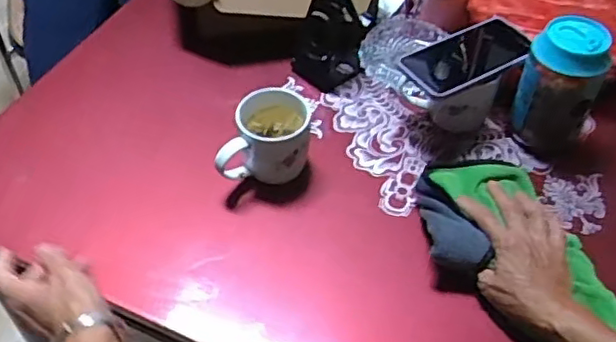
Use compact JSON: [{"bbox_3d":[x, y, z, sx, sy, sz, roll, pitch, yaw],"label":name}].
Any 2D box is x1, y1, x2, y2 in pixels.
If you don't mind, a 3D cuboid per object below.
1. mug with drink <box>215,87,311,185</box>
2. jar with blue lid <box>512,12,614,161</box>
[{"bbox_3d":[-0.047,-0.037,0.702,0.103,0.072,0.080,-4,49,-5],"label":"mug with drink"},{"bbox_3d":[0.283,-0.095,0.718,0.088,0.140,0.072,21,52,16],"label":"jar with blue lid"}]

